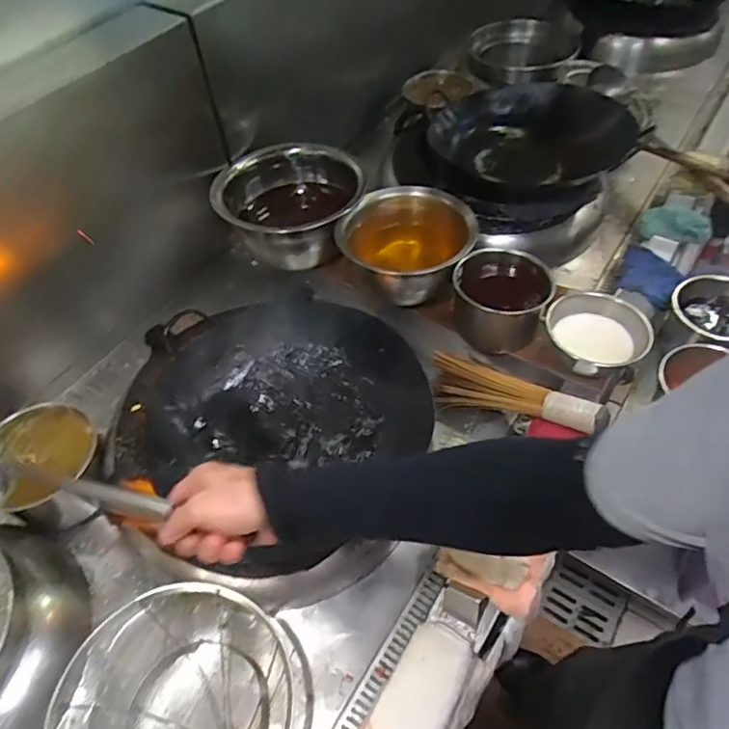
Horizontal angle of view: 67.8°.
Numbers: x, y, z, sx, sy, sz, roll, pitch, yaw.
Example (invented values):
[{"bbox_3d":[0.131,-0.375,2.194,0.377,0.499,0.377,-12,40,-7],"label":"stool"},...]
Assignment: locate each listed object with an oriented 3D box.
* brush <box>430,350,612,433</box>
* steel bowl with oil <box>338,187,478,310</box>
[{"bbox_3d":[0.250,0.044,0.909,0.300,0.065,0.090,16,54,35],"label":"brush"},{"bbox_3d":[0.080,-0.227,1.082,0.249,0.155,0.243,-3,52,4],"label":"steel bowl with oil"}]

